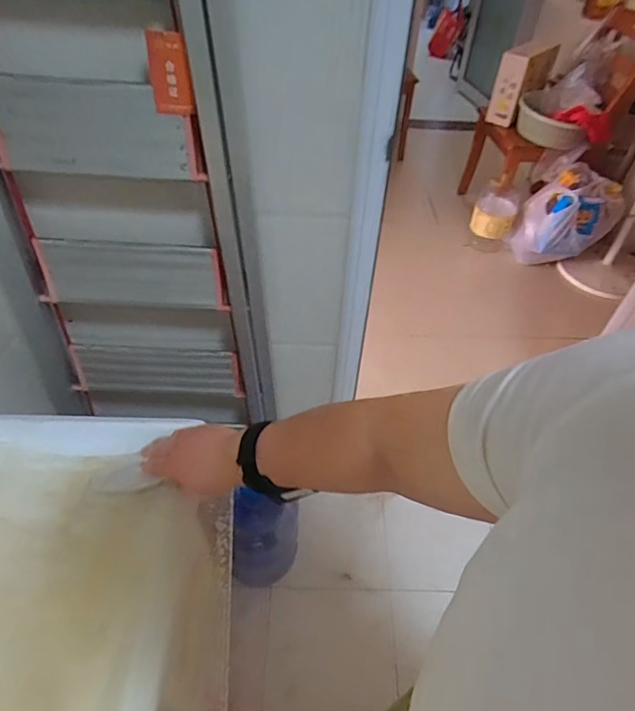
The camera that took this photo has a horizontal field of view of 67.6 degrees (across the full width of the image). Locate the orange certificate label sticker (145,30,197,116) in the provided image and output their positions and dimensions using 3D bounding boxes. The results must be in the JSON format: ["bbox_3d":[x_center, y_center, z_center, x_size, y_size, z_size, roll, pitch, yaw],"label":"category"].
[{"bbox_3d":[-0.174,-0.332,0.561,0.051,0.086,0.008,17,49,12],"label":"orange certificate label sticker"}]

